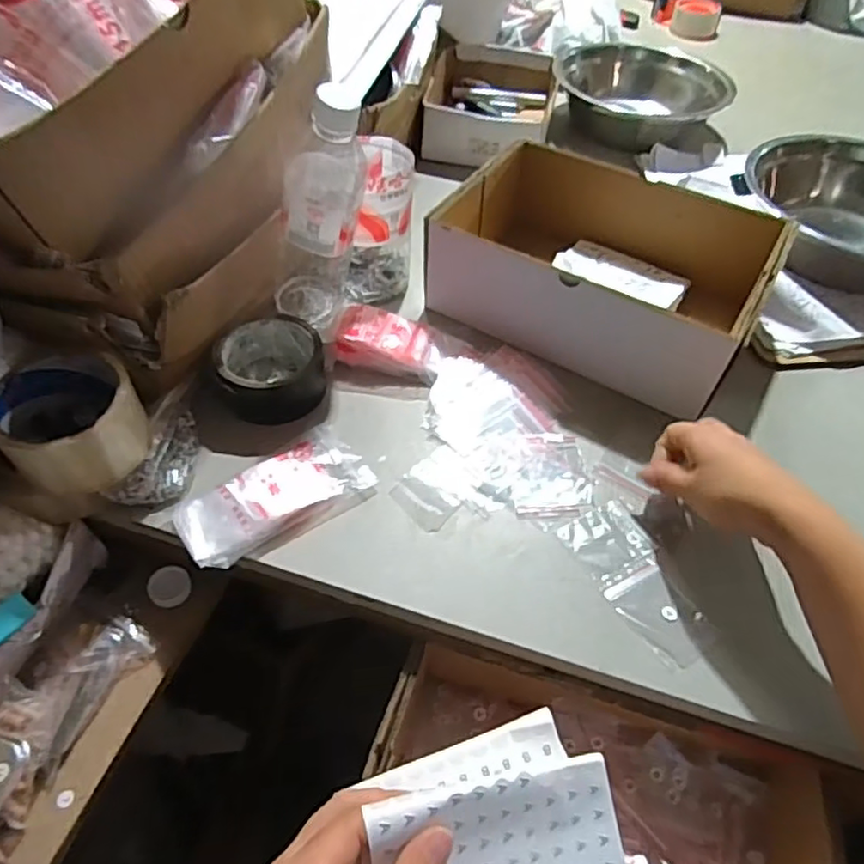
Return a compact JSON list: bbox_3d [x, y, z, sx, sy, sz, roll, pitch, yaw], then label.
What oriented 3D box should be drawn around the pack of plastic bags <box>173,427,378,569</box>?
[{"bbox_3d":[-0.120,0.043,0.477,0.142,0.019,0.068,-29,58,-25],"label":"pack of plastic bags"}]

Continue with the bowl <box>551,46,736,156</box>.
[{"bbox_3d":[0.291,-0.489,0.900,0.198,0.069,0.200,-23,56,-21],"label":"bowl"}]

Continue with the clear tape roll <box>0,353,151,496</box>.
[{"bbox_3d":[-0.252,-0.007,0.440,0.085,0.061,0.086,2,51,-3],"label":"clear tape roll"}]

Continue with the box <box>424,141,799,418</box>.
[{"bbox_3d":[0.167,-0.166,0.615,0.287,0.100,0.217,28,54,17],"label":"box"}]

